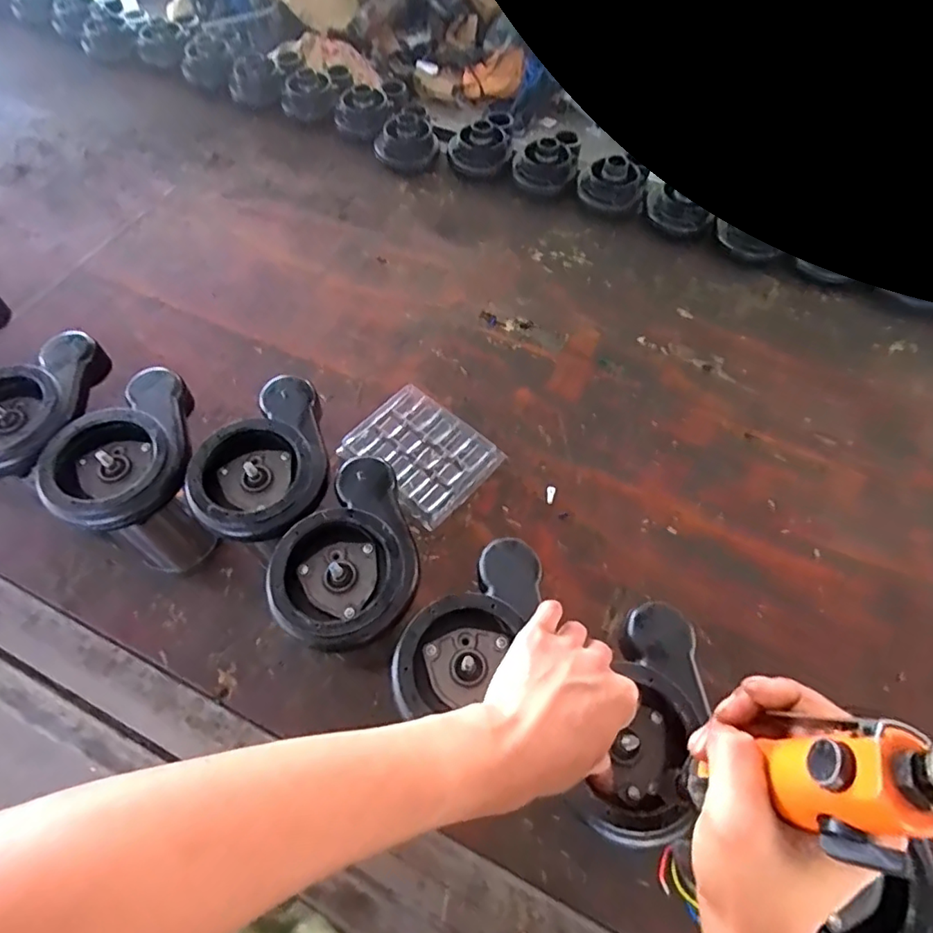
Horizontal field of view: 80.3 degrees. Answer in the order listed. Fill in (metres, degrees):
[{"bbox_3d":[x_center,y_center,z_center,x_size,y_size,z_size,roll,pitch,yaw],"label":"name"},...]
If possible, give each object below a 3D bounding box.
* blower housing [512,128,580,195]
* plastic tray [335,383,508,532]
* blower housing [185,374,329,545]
[{"bbox_3d":[0.145,-0.560,1.034,0.120,0.074,0.092,9,59,3],"label":"blower housing"},{"bbox_3d":[-0.060,-0.019,0.723,0.174,0.023,0.136,38,65,18],"label":"plastic tray"},{"bbox_3d":[-0.191,-0.010,0.522,0.113,0.040,0.162,-4,60,-5],"label":"blower housing"}]

